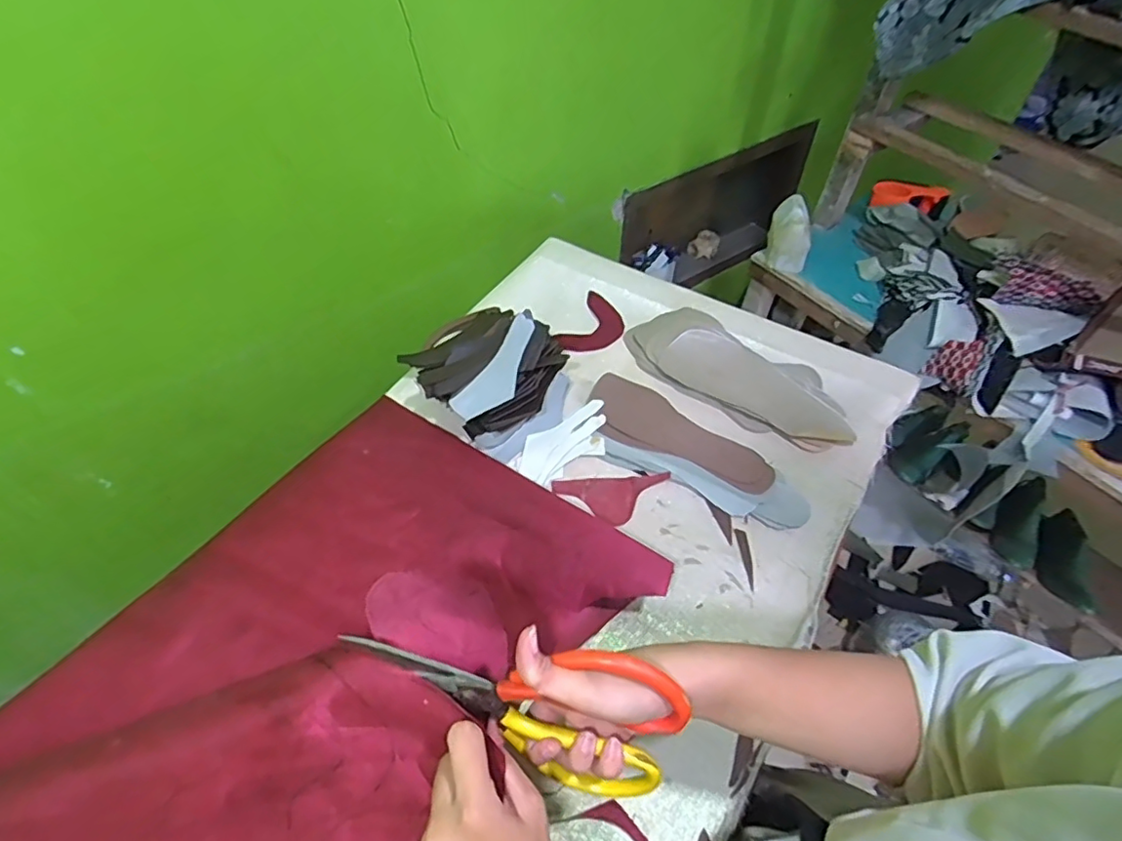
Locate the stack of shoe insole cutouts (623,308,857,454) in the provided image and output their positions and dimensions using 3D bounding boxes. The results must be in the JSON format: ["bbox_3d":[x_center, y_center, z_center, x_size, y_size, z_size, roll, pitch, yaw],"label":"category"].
[{"bbox_3d":[0.244,-0.065,0.830,0.321,0.029,0.135,34,59,25],"label":"stack of shoe insole cutouts"}]

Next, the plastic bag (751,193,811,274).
[{"bbox_3d":[0.447,-0.363,1.182,0.098,0.118,0.088,18,54,15],"label":"plastic bag"}]

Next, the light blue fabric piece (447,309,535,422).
[{"bbox_3d":[-0.071,-0.065,0.733,0.058,0.013,0.152,24,69,19],"label":"light blue fabric piece"}]

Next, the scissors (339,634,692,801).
[{"bbox_3d":[-0.031,0.176,0.360,0.197,0.110,0.053,7,52,6],"label":"scissors"}]

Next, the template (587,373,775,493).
[{"bbox_3d":[0.144,0.020,0.772,0.258,0.010,0.094,30,57,23],"label":"template"}]

